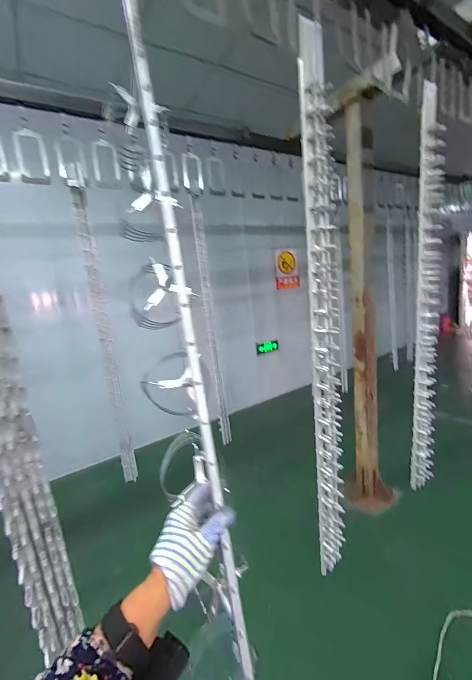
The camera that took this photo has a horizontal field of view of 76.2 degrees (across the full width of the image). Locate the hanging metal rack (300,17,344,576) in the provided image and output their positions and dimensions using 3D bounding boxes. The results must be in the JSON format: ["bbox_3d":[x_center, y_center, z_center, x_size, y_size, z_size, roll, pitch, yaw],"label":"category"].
[{"bbox_3d":[0.256,-0.001,0.864,0.111,1.487,0.054,-8,10,-8],"label":"hanging metal rack"}]

